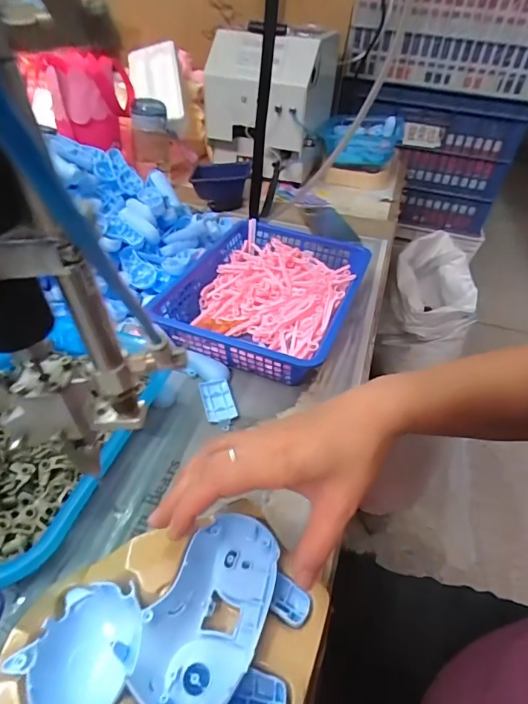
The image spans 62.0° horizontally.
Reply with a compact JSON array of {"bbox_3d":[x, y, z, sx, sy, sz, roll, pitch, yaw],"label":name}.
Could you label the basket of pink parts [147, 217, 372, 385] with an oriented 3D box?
[{"bbox_3d":[0.006,-0.076,0.585,0.212,0.062,0.281,17,42,13],"label":"basket of pink parts"}]

